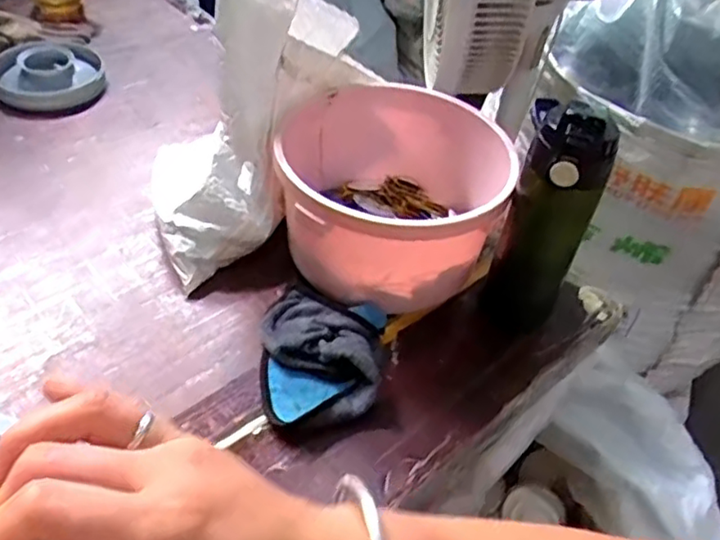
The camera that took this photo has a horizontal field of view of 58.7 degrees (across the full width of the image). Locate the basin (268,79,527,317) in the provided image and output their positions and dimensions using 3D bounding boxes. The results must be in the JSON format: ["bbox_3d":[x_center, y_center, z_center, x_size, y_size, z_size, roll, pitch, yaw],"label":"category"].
[{"bbox_3d":[0.020,-0.069,0.635,0.217,0.138,0.217,4,45,-4],"label":"basin"}]

